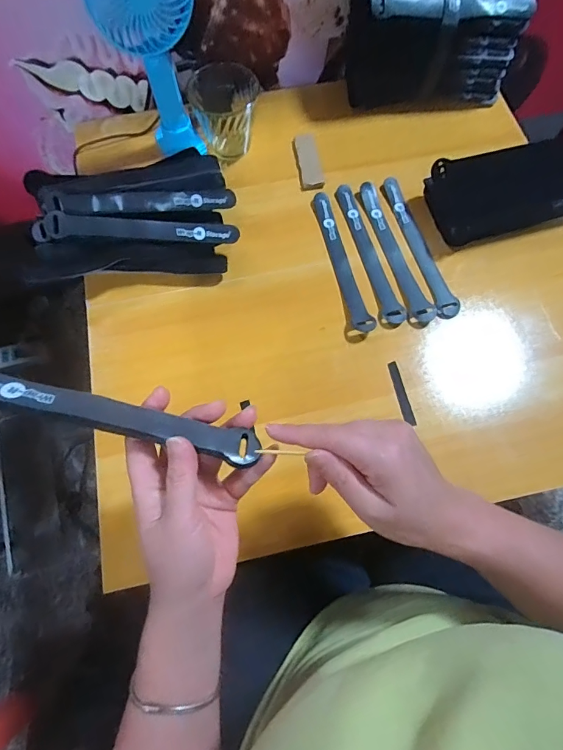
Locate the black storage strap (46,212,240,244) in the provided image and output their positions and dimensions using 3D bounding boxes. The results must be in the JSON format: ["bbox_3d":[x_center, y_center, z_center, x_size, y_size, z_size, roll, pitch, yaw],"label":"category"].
[{"bbox_3d":[-0.149,-0.158,0.443,0.199,0.009,0.026,2,82,-5],"label":"black storage strap"}]

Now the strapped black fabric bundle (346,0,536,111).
[{"bbox_3d":[0.206,-0.462,0.540,0.229,0.104,0.122,-3,71,-1],"label":"strapped black fabric bundle"}]

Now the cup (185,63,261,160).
[{"bbox_3d":[-0.071,-0.347,0.527,0.075,0.072,0.076,0,71,0],"label":"cup"}]

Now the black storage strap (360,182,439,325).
[{"bbox_3d":[0.132,-0.151,0.480,0.028,0.005,0.199,-16,71,-5],"label":"black storage strap"}]

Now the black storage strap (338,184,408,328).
[{"bbox_3d":[0.103,-0.149,0.484,0.024,0.011,0.202,-13,71,-4],"label":"black storage strap"}]

